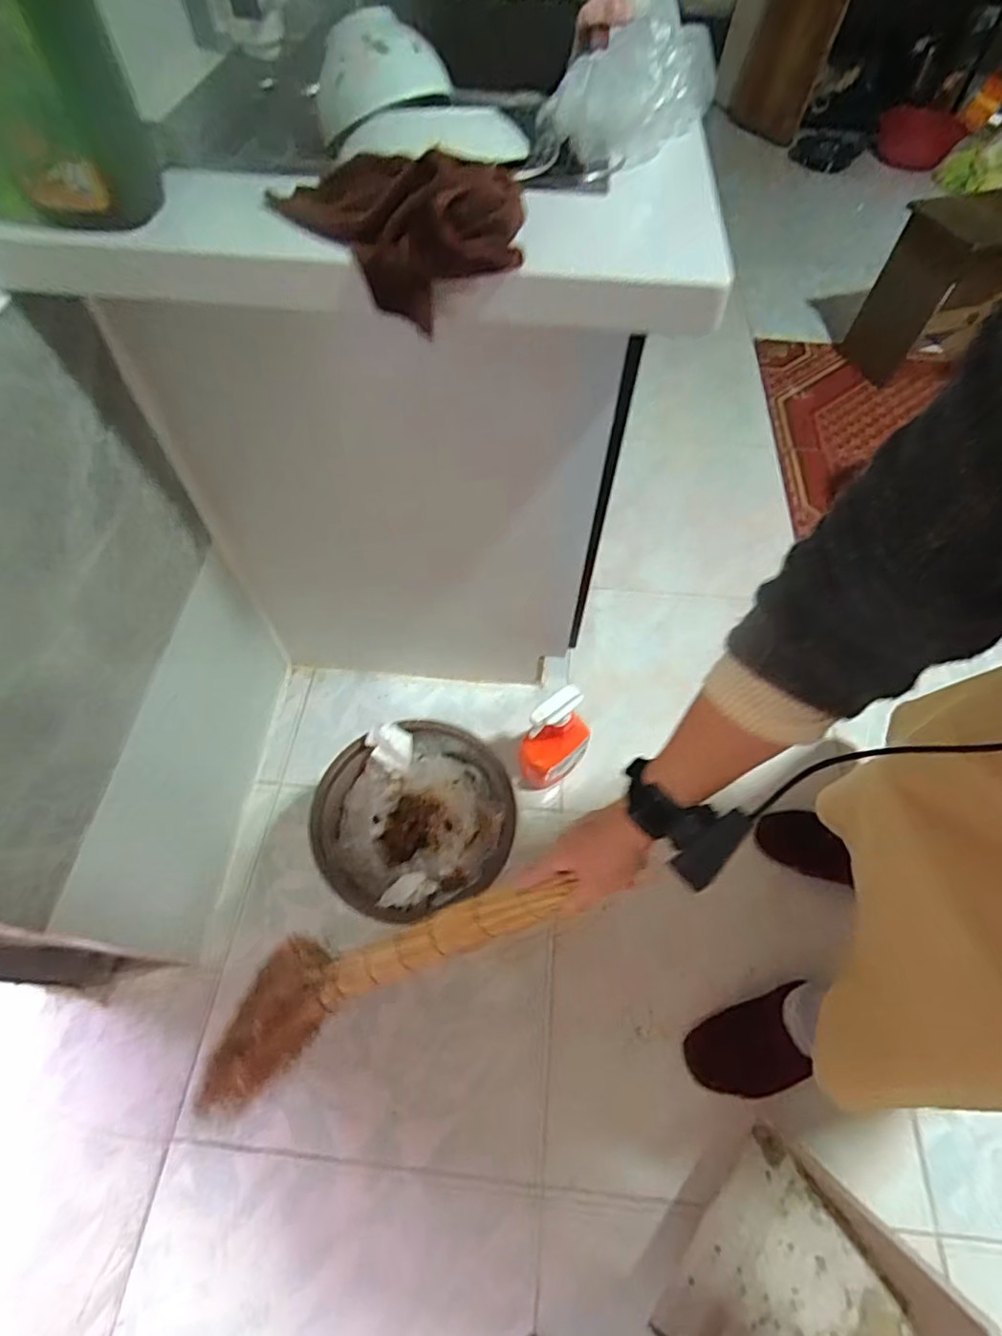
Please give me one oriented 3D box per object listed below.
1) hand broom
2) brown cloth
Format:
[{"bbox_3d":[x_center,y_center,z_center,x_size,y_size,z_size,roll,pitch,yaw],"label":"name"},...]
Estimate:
[{"bbox_3d":[-0.144,0.323,0.650,0.512,0.100,0.160,-34,58,23],"label":"hand broom"},{"bbox_3d":[-0.073,-0.358,0.459,0.143,0.085,0.200,-33,64,-20],"label":"brown cloth"}]

